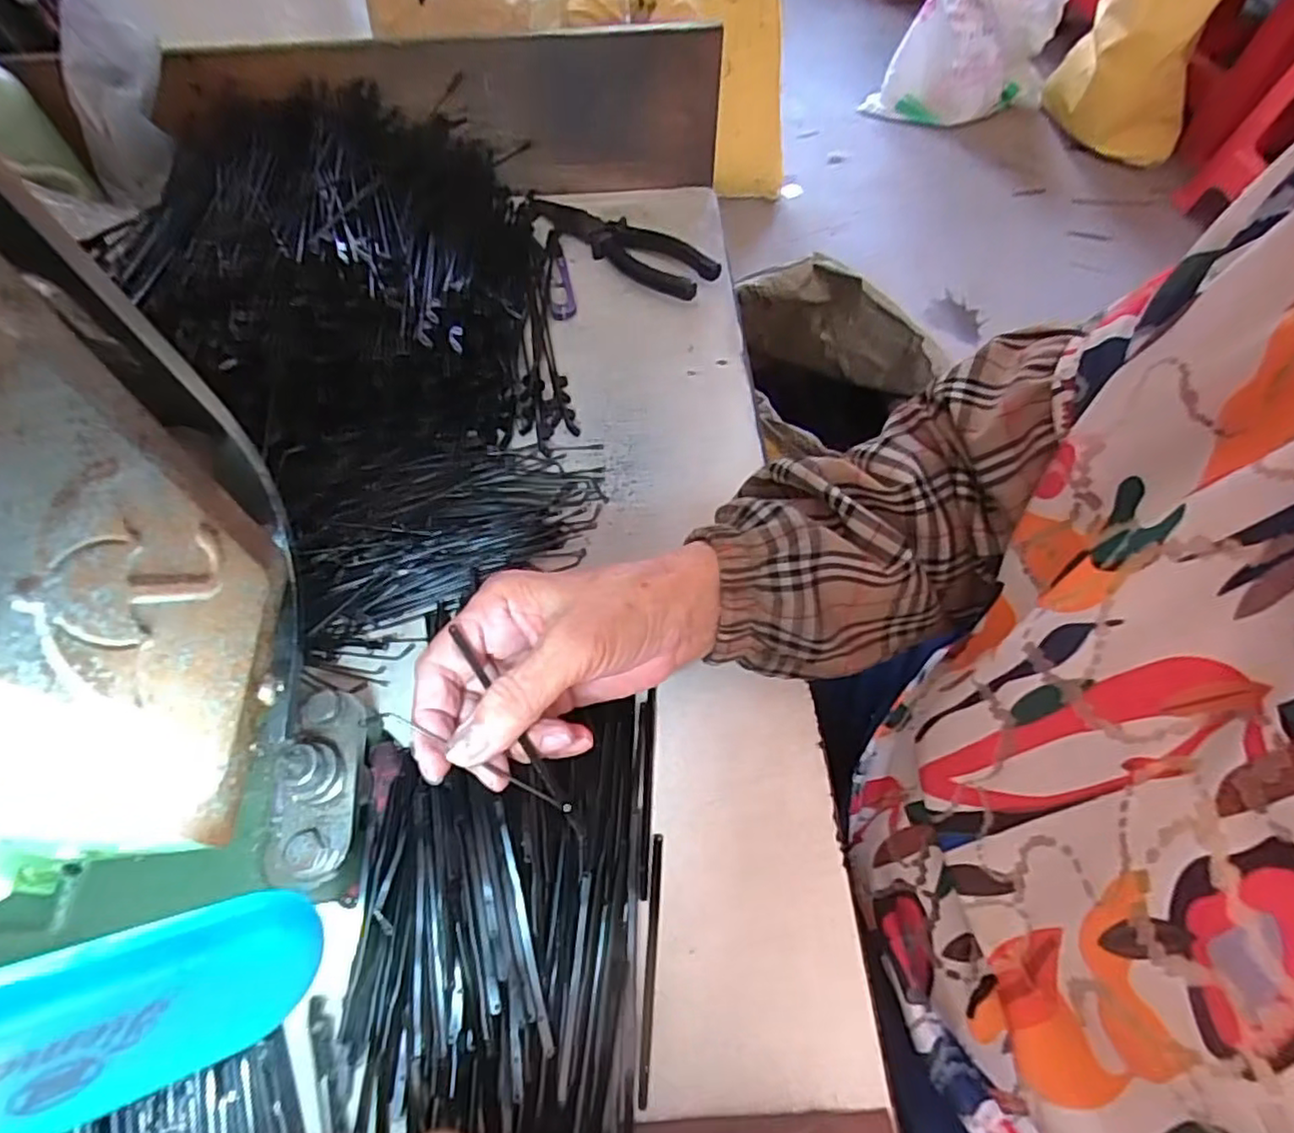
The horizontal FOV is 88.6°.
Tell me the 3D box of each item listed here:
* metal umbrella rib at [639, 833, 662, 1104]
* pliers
[{"bbox_3d":[0.001,0.167,0.282,0.005,0.004,0.099,5,59,1],"label":"metal umbrella rib"},{"bbox_3d":[-0.025,-0.255,0.515,0.179,0.020,0.043,37,65,18],"label":"pliers"}]

